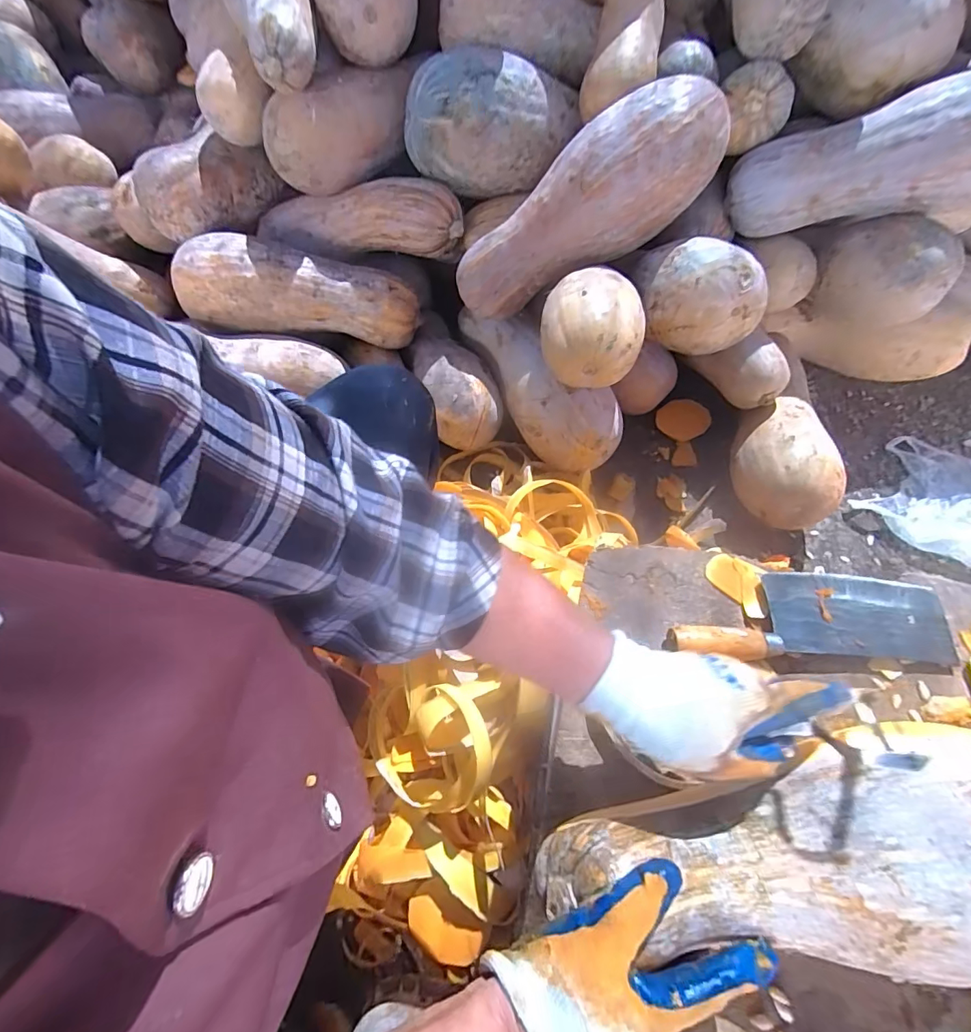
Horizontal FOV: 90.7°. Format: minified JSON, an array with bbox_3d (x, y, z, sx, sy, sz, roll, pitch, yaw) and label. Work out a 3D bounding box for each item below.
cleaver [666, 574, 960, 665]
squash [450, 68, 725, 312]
[{"bbox_3d":[0.312,0.096,0.464,0.272,0.030,0.084,-1,61,2],"label":"cleaver"},{"bbox_3d":[0.155,-0.483,0.763,0.458,0.138,0.139,-30,61,18],"label":"squash"}]

